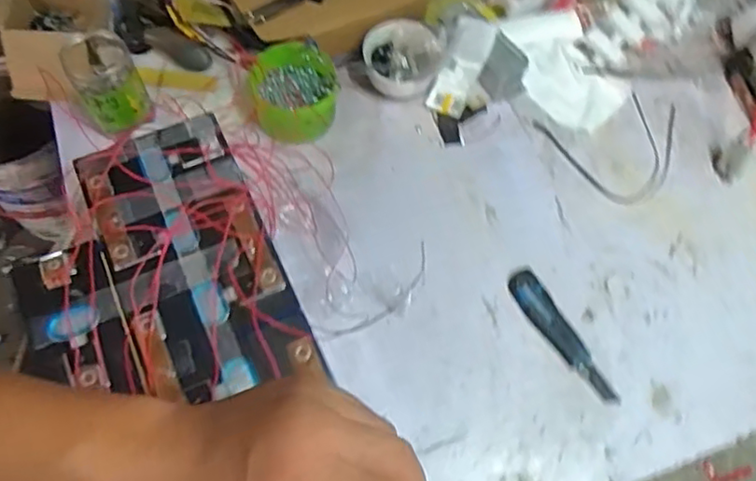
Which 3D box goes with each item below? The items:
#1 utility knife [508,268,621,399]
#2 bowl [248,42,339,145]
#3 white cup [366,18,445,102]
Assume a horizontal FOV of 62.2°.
[{"bbox_3d":[0.234,0.116,0.788,0.036,0.023,0.192,-29,70,-17],"label":"utility knife"},{"bbox_3d":[-0.122,-0.211,0.899,0.124,0.110,0.115,2,64,-3],"label":"bowl"},{"bbox_3d":[0.035,-0.269,0.948,0.115,0.083,0.106,2,64,-3],"label":"white cup"}]

